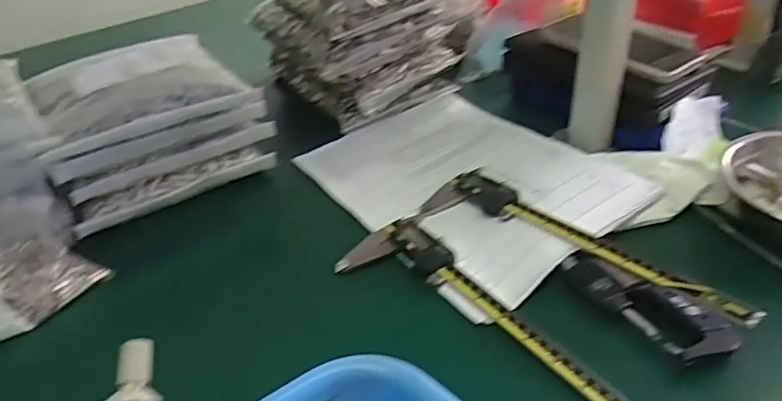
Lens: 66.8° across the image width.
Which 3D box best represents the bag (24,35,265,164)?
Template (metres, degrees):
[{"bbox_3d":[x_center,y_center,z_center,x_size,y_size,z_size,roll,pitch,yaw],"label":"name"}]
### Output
[{"bbox_3d":[-0.258,-0.114,0.590,0.194,0.041,0.166,-25,42,-26],"label":"bag"}]

